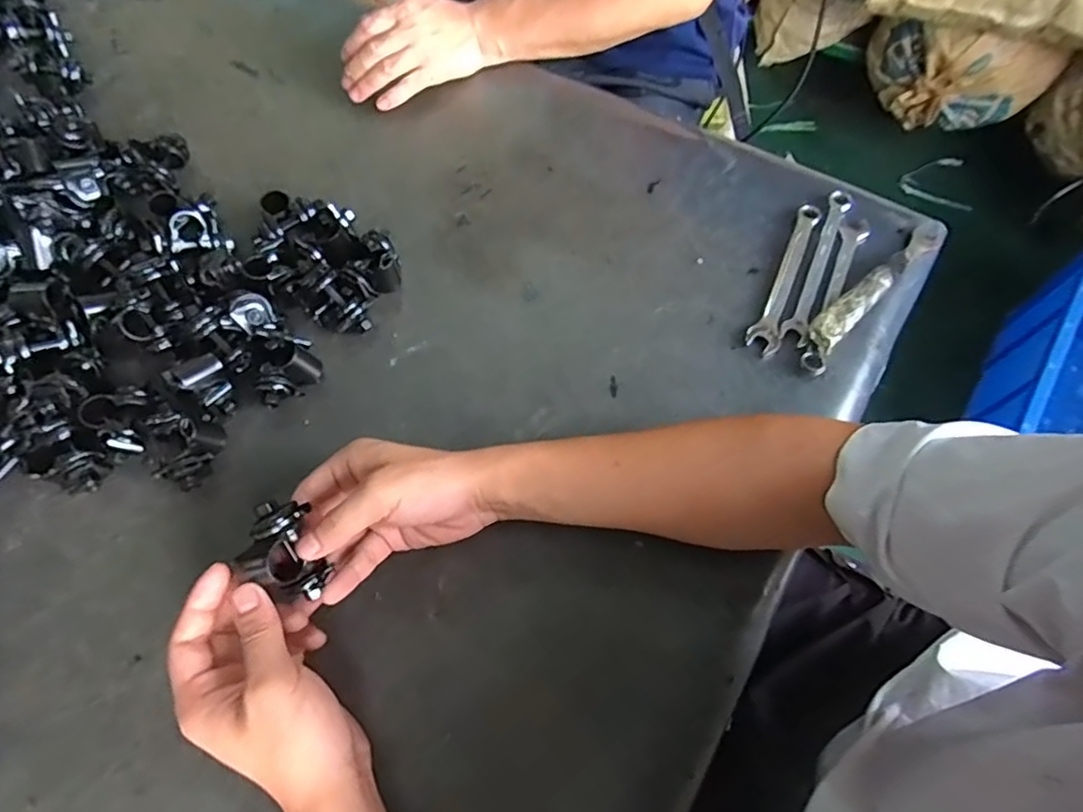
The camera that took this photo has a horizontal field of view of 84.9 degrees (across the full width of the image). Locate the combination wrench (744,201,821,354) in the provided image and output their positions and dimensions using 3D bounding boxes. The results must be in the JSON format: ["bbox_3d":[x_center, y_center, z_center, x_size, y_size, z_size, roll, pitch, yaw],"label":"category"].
[{"bbox_3d":[0.209,-0.114,0.506,0.026,0.012,0.157,21,69,12],"label":"combination wrench"}]

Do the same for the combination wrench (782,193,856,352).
[{"bbox_3d":[0.239,-0.123,0.509,0.021,0.008,0.167,22,69,12],"label":"combination wrench"}]

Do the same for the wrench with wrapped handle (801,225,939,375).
[{"bbox_3d":[0.273,-0.098,0.489,0.028,0.021,0.186,42,74,18],"label":"wrench with wrapped handle"}]

